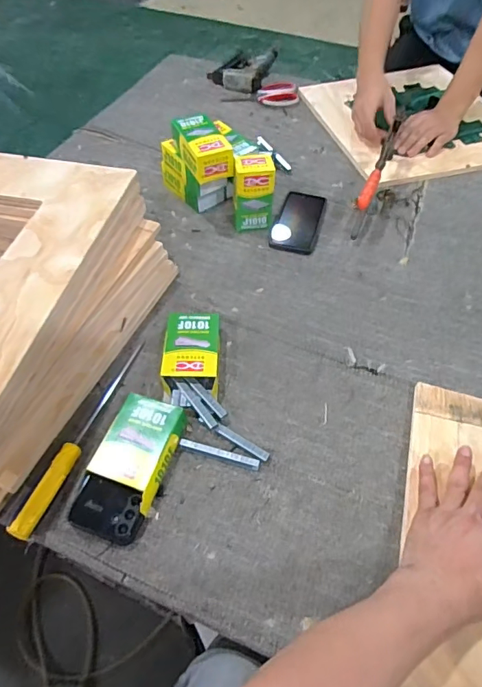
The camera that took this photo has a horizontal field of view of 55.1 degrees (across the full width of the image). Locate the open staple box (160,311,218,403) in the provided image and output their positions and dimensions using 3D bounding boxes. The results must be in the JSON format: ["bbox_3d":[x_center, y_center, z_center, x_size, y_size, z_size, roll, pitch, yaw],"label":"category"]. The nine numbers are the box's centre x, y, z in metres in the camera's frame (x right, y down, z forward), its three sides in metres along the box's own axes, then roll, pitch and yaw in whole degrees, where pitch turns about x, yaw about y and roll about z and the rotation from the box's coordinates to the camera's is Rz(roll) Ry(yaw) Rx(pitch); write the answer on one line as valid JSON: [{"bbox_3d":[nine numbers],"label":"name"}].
[{"bbox_3d":[-0.068,0.015,0.645,0.079,0.039,0.132,0,53,1],"label":"open staple box"}]

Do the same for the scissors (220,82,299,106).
[{"bbox_3d":[0.053,-0.600,1.125,0.174,0.018,0.090,-16,54,-11],"label":"scissors"}]

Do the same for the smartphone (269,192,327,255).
[{"bbox_3d":[0.107,-0.226,0.845,0.076,0.013,0.169,14,54,11],"label":"smartphone"}]

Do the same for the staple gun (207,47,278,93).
[{"bbox_3d":[0.006,-0.729,1.211,0.145,0.041,0.257,13,54,11],"label":"staple gun"}]

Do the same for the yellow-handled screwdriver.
[{"bbox_3d":[-0.193,0.103,0.585,0.023,0.023,0.291,15,51,12],"label":"yellow-handled screwdriver"}]

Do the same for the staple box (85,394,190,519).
[{"bbox_3d":[-0.124,0.128,0.561,0.085,0.035,0.134,13,54,11],"label":"staple box"}]

